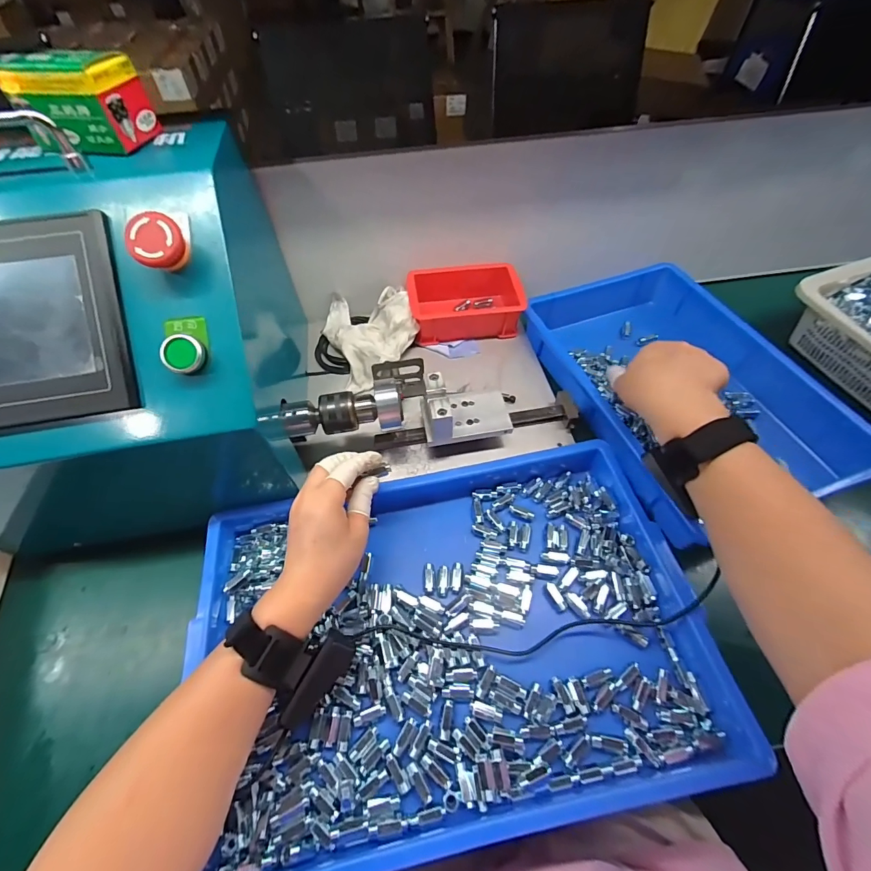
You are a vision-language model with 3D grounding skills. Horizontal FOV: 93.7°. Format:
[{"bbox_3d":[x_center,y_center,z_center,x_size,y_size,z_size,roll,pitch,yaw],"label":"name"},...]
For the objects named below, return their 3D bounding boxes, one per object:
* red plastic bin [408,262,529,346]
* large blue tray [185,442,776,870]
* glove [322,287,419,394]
[{"bbox_3d":[0.041,-0.183,0.561,0.150,0.053,0.092,-5,56,-2],"label":"red plastic bin"},{"bbox_3d":[0.012,0.166,0.363,0.416,0.047,0.289,-10,56,-5],"label":"large blue tray"},{"bbox_3d":[-0.087,-0.143,0.548,0.115,0.048,0.155,-21,58,-12],"label":"glove"}]

